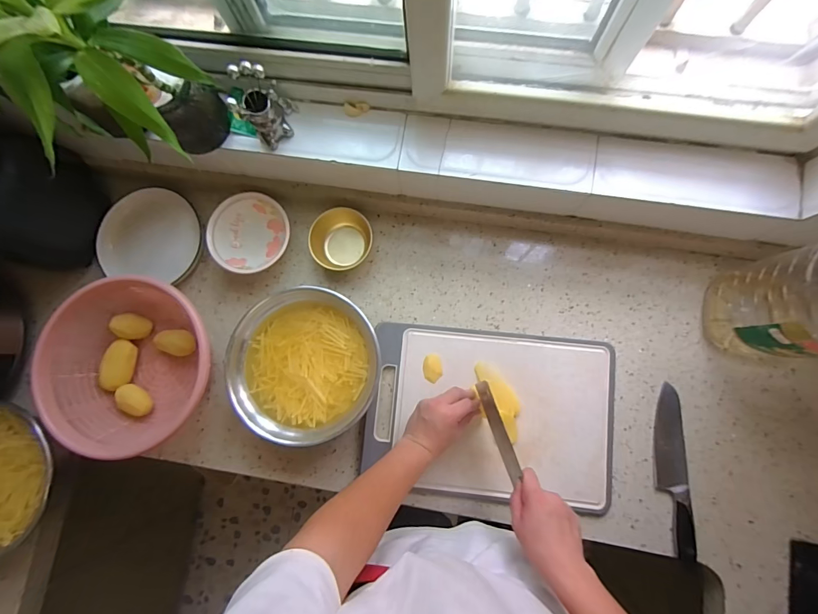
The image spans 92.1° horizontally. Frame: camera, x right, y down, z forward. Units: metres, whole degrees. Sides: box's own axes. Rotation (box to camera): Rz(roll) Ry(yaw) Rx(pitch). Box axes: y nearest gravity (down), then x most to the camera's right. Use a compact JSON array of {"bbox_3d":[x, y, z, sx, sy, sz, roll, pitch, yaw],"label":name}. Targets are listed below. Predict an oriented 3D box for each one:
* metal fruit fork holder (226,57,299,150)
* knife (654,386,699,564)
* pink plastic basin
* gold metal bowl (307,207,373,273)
[{"bbox_3d":[-0.218,-0.301,0.590,0.056,0.106,0.072,-2,83,1],"label":"metal fruit fork holder"},{"bbox_3d":[0.443,0.272,0.660,0.052,0.021,0.269,0,82,4],"label":"knife"},{"bbox_3d":[-0.462,0.106,0.684,0.265,0.124,0.265,-1,82,4],"label":"pink plastic basin"},{"bbox_3d":[-0.125,-0.127,0.737,0.112,0.047,0.101,-14,81,2],"label":"gold metal bowl"}]

